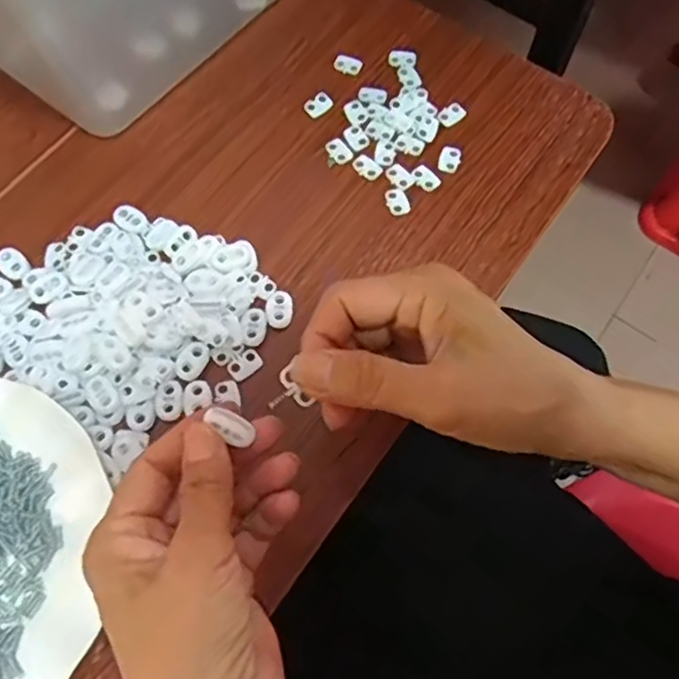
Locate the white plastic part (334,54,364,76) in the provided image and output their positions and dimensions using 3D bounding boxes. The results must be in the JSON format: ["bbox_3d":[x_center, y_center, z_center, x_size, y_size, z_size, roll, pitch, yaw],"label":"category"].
[{"bbox_3d":[0.006,-0.192,0.462,0.019,0.004,0.014,24,68,6],"label":"white plastic part"}]

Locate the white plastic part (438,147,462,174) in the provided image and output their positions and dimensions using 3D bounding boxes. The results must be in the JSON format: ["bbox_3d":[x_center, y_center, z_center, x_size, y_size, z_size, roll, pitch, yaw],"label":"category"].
[{"bbox_3d":[0.072,-0.117,0.430,0.014,0.005,0.017,23,68,6],"label":"white plastic part"}]

